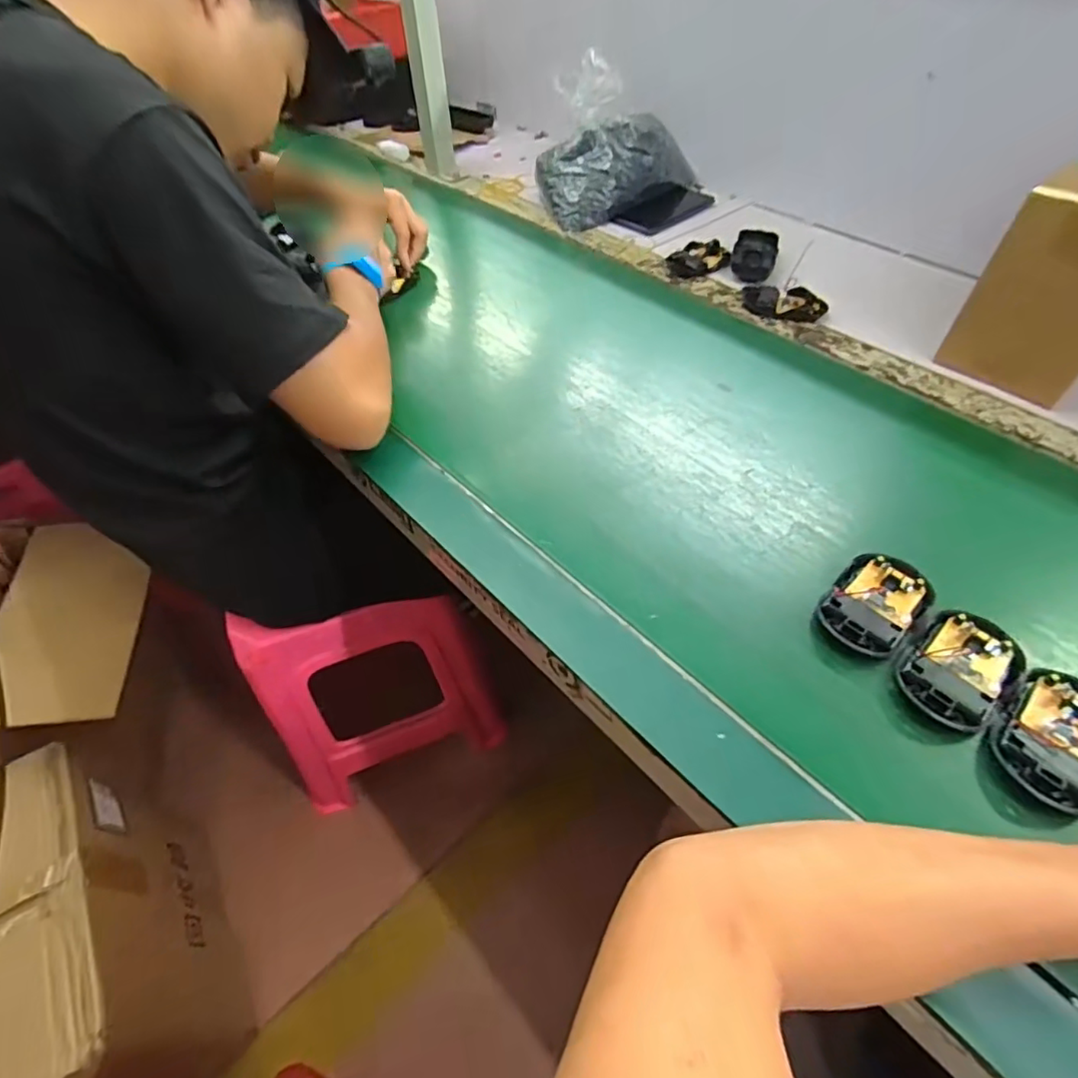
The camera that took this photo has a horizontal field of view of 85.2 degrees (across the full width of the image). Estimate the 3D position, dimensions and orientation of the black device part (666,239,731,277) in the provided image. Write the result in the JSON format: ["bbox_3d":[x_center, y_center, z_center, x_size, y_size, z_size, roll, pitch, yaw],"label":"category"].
[{"bbox_3d":[0.205,-0.364,0.759,0.082,0.017,0.052,-32,57,-21],"label":"black device part"}]

